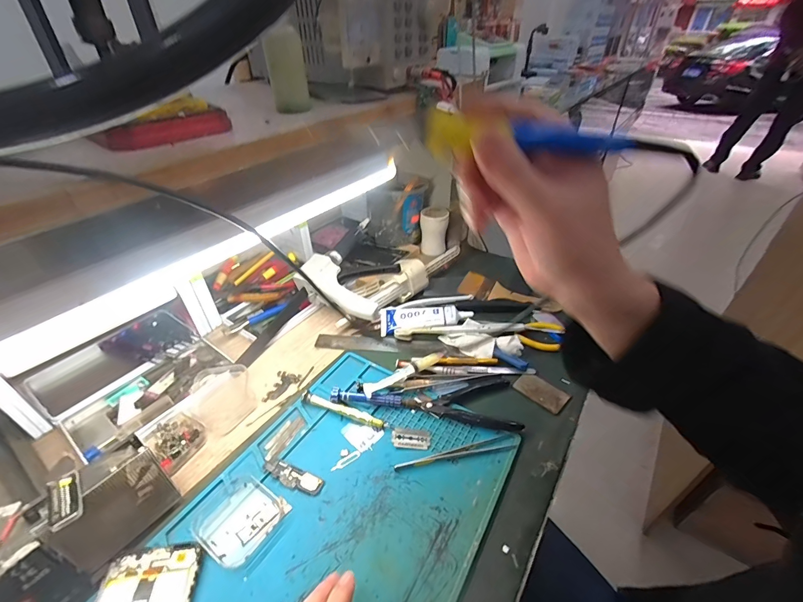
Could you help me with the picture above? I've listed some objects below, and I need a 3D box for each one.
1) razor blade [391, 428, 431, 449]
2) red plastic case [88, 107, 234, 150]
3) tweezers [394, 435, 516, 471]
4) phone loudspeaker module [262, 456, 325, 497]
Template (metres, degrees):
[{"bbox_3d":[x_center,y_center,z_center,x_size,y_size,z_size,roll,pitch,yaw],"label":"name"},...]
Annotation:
[{"bbox_3d":[0.011,0.153,0.405,0.043,0.004,0.023,9,40,-1],"label":"razor blade"},{"bbox_3d":[-0.178,-0.132,0.280,0.018,0.015,0.100,25,45,29],"label":"red plastic case"},{"bbox_3d":[0.059,0.166,0.387,0.131,0.006,0.016,-10,40,-12],"label":"tweezers"},{"bbox_3d":[-0.112,0.179,0.372,0.068,0.004,0.021,15,41,18],"label":"phone loudspeaker module"}]

